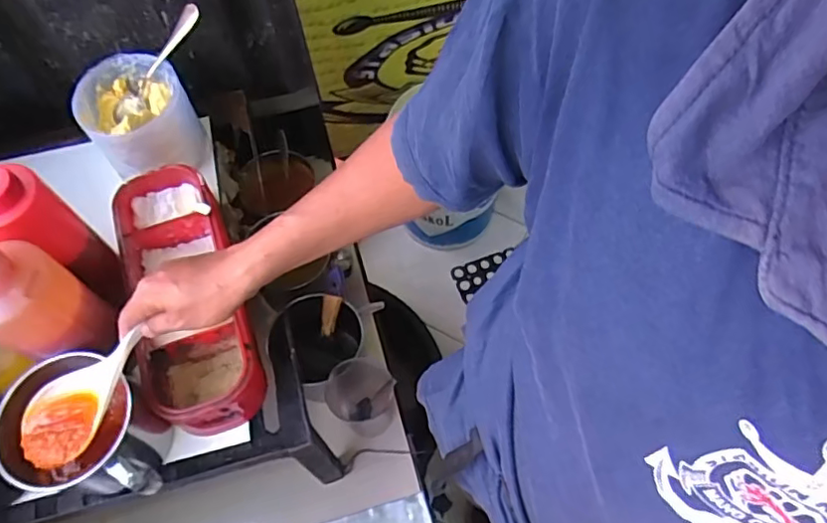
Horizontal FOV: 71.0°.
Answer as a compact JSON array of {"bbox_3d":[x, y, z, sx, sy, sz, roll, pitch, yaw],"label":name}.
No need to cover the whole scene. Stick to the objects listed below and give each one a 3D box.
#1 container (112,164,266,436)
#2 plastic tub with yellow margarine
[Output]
[{"bbox_3d":[-0.249,0.038,0.643,0.117,0.068,0.302,-19,65,-9],"label":"container"},{"bbox_3d":[-0.339,-0.175,0.730,0.118,0.111,0.119,0,63,0],"label":"plastic tub with yellow margarine"}]

